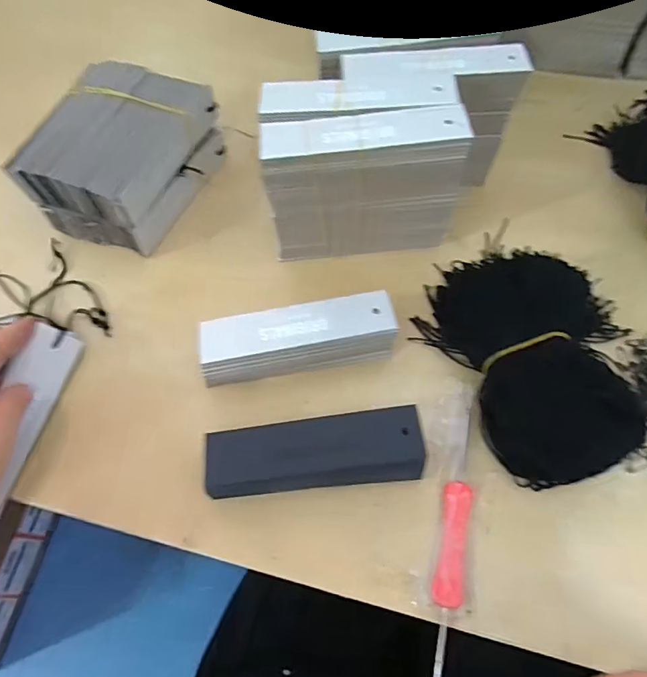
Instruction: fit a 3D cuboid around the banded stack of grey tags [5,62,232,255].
[{"bbox_3d":[-0.158,-0.144,0.383,0.102,0.079,0.135,20,65,13],"label":"banded stack of grey tags"}]

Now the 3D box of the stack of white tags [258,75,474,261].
[{"bbox_3d":[0.027,-0.116,0.338,0.128,0.102,0.072,-1,61,1],"label":"stack of white tags"}]

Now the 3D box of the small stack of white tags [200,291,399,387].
[{"bbox_3d":[-0.016,0.002,0.318,0.125,0.033,0.043,-10,62,-2],"label":"small stack of white tags"}]

